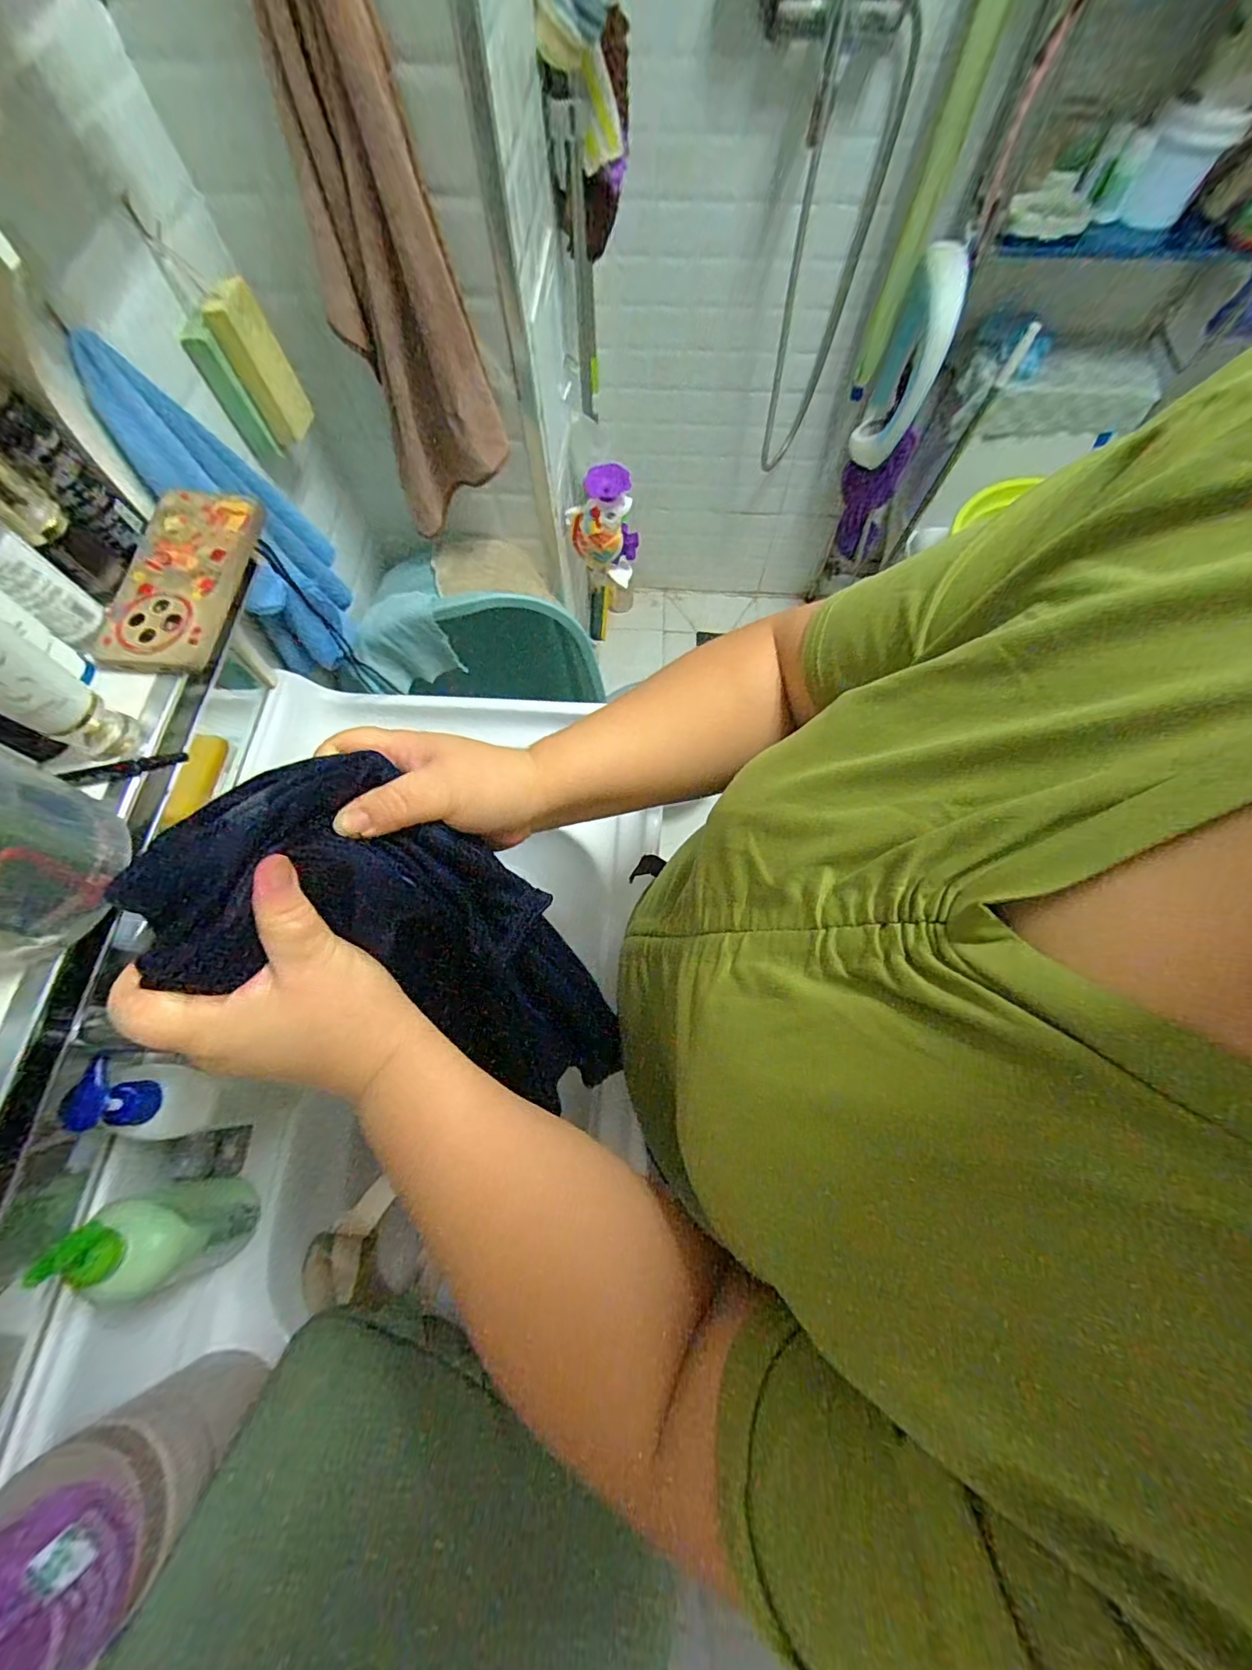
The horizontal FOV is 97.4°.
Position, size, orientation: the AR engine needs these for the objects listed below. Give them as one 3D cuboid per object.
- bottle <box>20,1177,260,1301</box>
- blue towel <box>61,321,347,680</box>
[{"bbox_3d":[-0.359,0.314,0.427,0.055,0.171,0.071,-18,69,-7],"label":"bottle"},{"bbox_3d":[-0.388,-0.326,0.575,0.085,0.315,0.160,-8,68,-3],"label":"blue towel"}]

